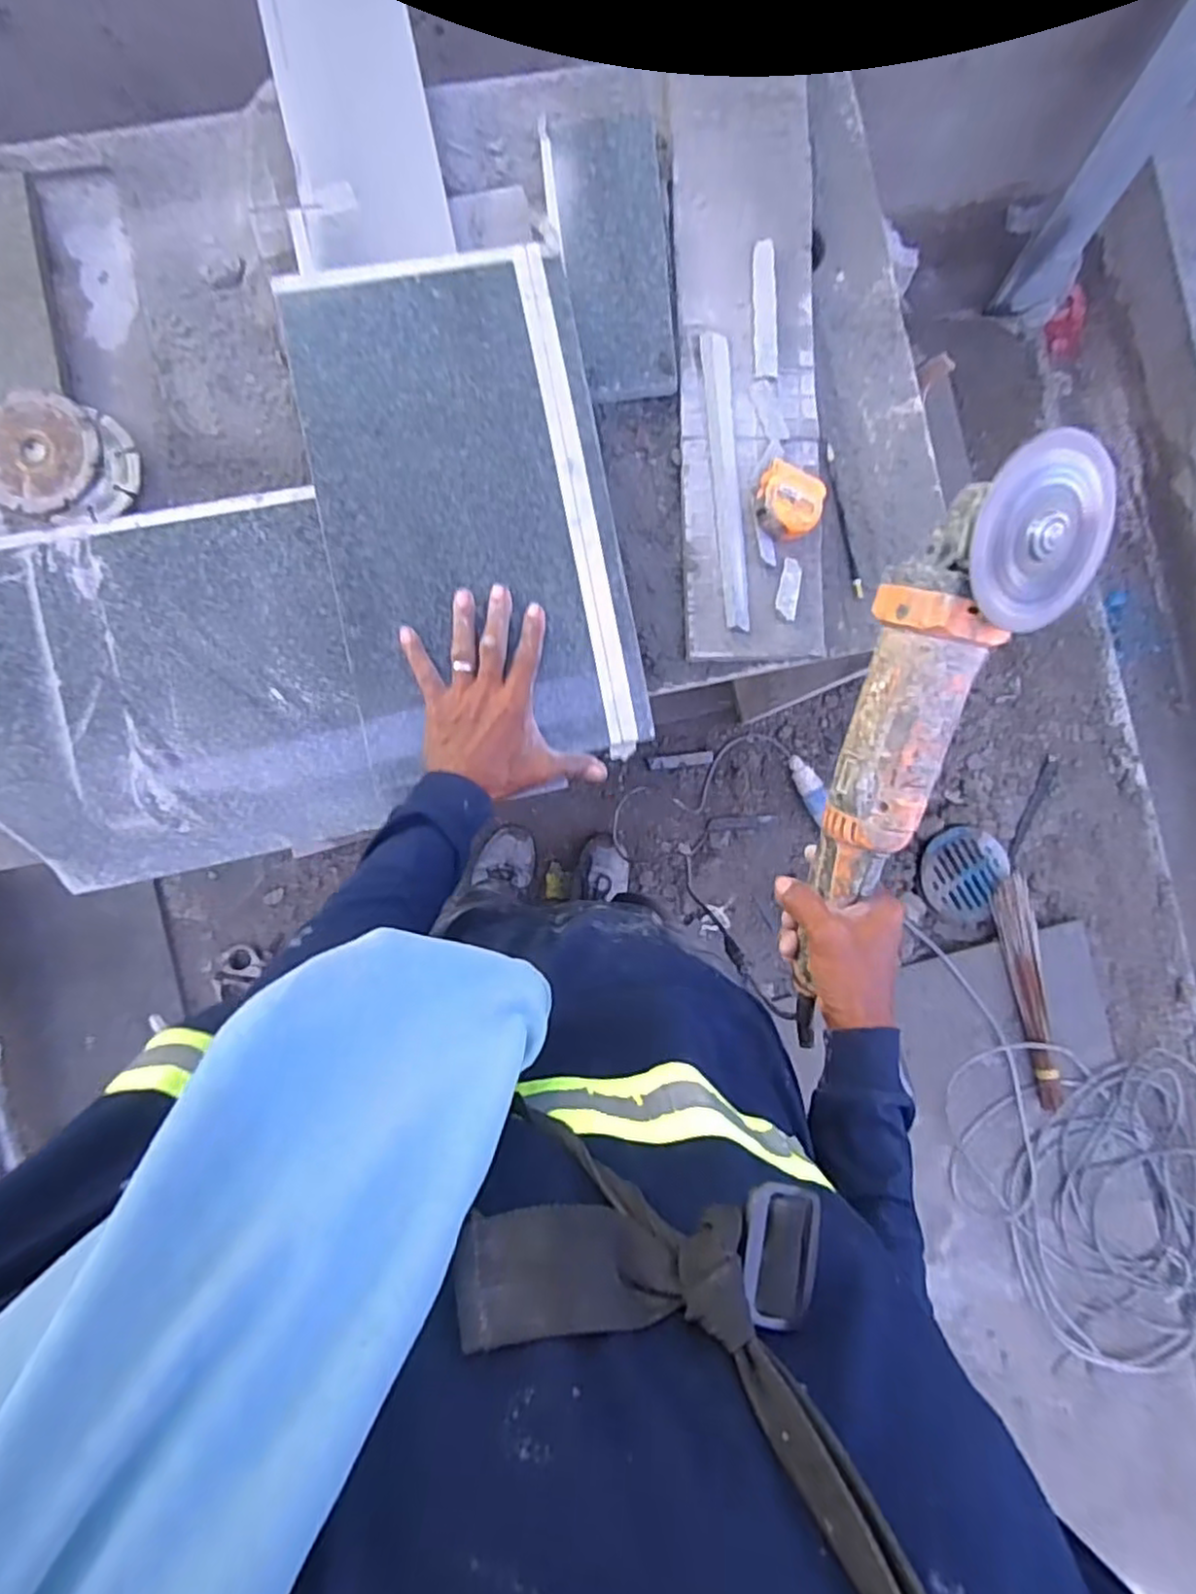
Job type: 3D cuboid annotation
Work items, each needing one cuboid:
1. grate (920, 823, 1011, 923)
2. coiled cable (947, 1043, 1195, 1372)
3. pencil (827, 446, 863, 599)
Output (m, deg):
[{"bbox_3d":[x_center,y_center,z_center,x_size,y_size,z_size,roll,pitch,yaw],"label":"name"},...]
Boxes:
[{"bbox_3d":[0.762,0.159,1.453,0.166,0.031,0.199,29,85,-2],"label":"grate"},{"bbox_3d":[1.080,0.801,1.439,0.577,0.045,0.728,-33,91,-4],"label":"coiled cable"},{"bbox_3d":[0.236,-0.264,0.670,0.012,0.005,0.145,-10,88,-4],"label":"pencil"}]

